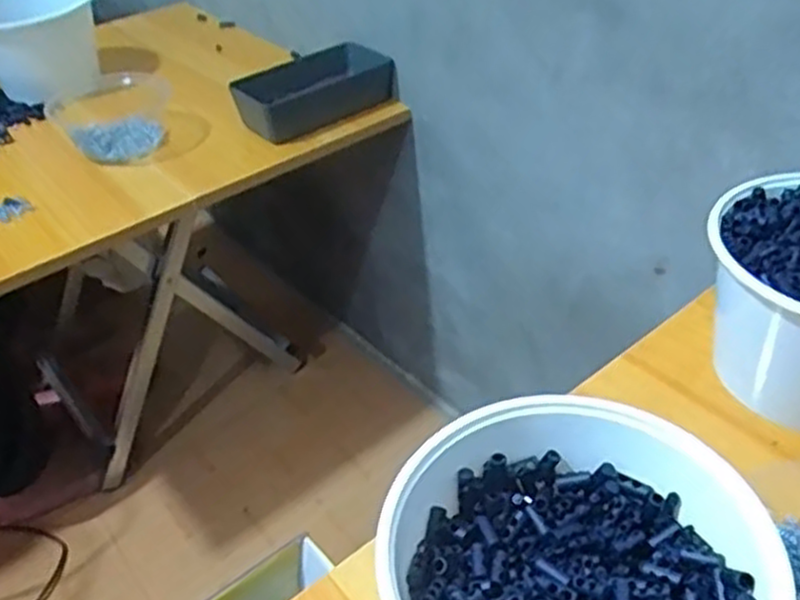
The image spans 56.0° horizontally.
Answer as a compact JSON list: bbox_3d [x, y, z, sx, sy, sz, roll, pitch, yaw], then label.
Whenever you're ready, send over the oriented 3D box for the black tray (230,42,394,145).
[{"bbox_3d":[-0.106,-0.249,0.901,0.183,0.049,0.109,-27,45,-25],"label":"black tray"}]

